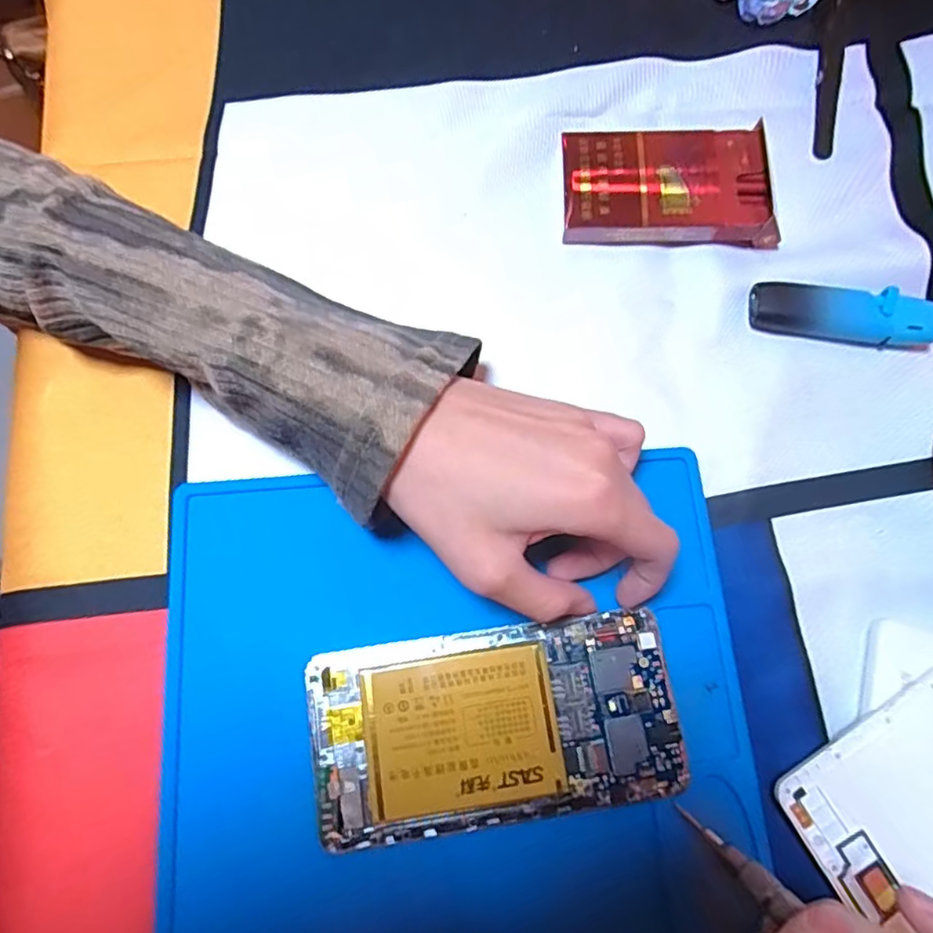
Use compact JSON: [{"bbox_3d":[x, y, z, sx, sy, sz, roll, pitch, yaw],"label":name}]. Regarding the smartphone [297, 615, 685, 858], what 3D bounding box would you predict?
[{"bbox_3d":[0.011,0.101,0.242,0.140,0.006,0.071,-8,75,-3],"label":"smartphone"}]

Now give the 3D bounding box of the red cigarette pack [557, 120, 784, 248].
[{"bbox_3d":[0.098,-0.138,0.306,0.099,0.019,0.056,0,75,-1],"label":"red cigarette pack"}]

